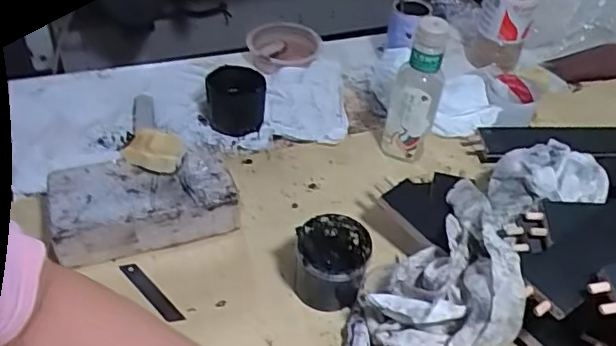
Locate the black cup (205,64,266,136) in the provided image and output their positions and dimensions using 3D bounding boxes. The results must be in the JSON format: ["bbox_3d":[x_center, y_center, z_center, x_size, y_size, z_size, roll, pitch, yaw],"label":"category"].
[{"bbox_3d":[-0.104,-0.109,0.823,0.076,0.067,0.087,-6,45,-13],"label":"black cup"}]

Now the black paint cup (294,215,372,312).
[{"bbox_3d":[0.025,0.099,0.627,0.075,0.082,0.074,4,44,-4],"label":"black paint cup"}]

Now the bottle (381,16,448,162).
[{"bbox_3d":[0.142,-0.104,0.750,0.062,0.206,0.057,14,44,7],"label":"bottle"}]

